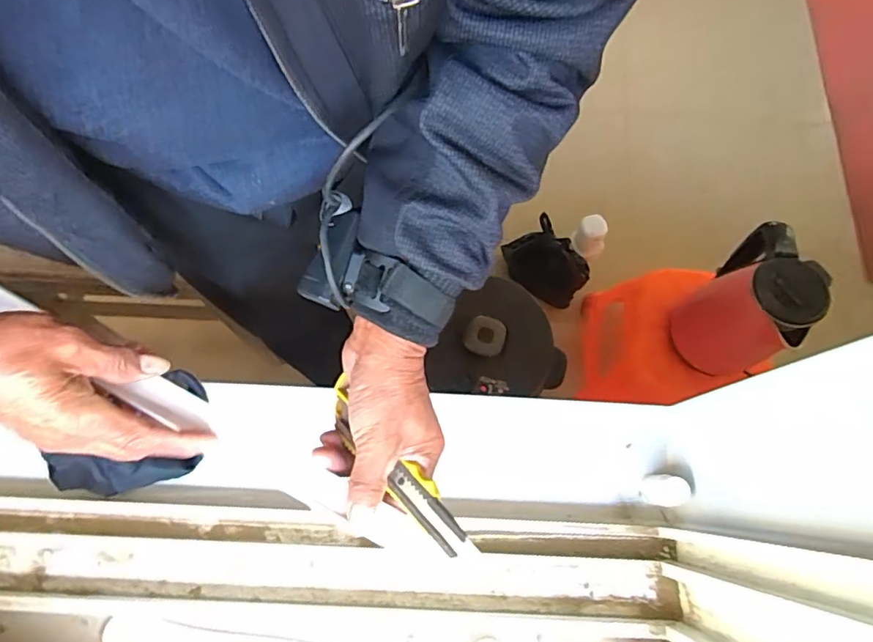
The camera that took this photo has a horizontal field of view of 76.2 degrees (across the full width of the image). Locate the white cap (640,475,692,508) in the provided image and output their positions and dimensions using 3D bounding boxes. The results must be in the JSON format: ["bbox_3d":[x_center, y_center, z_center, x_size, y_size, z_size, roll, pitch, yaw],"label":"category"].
[{"bbox_3d":[0.205,0.152,0.499,0.029,0.037,0.026,15,73,3],"label":"white cap"}]

